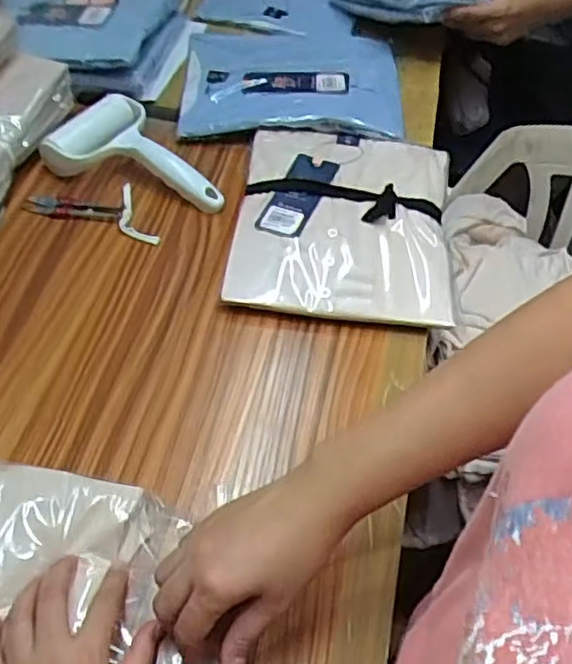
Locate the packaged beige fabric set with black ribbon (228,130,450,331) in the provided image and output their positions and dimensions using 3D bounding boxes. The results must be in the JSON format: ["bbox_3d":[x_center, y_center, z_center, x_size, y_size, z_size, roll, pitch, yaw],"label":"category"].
[{"bbox_3d":[0.057,-0.111,0.660,0.197,0.041,0.246,6,51,1],"label":"packaged beige fabric set with black ribbon"}]

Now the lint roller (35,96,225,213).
[{"bbox_3d":[-0.158,-0.169,0.667,0.115,0.038,0.173,-32,59,-26],"label":"lint roller"}]

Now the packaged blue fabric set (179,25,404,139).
[{"bbox_3d":[0.006,-0.305,0.785,0.245,0.025,0.214,0,51,-3],"label":"packaged blue fabric set"}]

